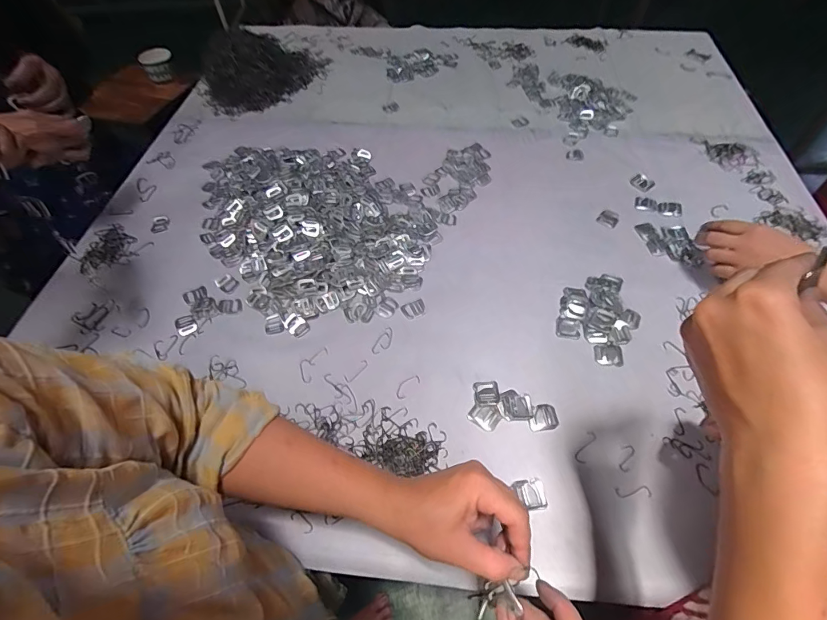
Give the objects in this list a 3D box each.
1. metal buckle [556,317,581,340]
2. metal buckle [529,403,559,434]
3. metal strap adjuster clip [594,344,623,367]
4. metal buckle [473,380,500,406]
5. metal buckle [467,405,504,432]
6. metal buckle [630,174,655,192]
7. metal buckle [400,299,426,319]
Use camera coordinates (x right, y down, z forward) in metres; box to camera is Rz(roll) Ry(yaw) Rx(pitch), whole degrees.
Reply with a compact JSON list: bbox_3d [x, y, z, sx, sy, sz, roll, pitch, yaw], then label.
[{"bbox_3d":[0.212,0.025,0.568,0.032,0.005,0.029,10,58,8],"label":"metal buckle"},{"bbox_3d":[0.156,0.129,0.498,0.036,0.004,0.031,-10,57,-5],"label":"metal buckle"},{"bbox_3d":[0.257,0.059,0.545,0.035,0.004,0.030,4,57,4],"label":"metal strap adjuster clip"},{"bbox_3d":[0.092,0.104,0.518,0.030,0.004,0.031,-5,57,-2],"label":"metal buckle"},{"bbox_3d":[0.088,0.128,0.502,0.035,0.004,0.033,36,65,22],"label":"metal buckle"},{"bbox_3d":[0.401,-0.224,0.726,0.032,0.004,0.036,-35,62,-19],"label":"metal buckle"},{"bbox_3d":[0.001,-0.002,0.587,0.034,0.004,0.026,-24,59,-14],"label":"metal buckle"}]

